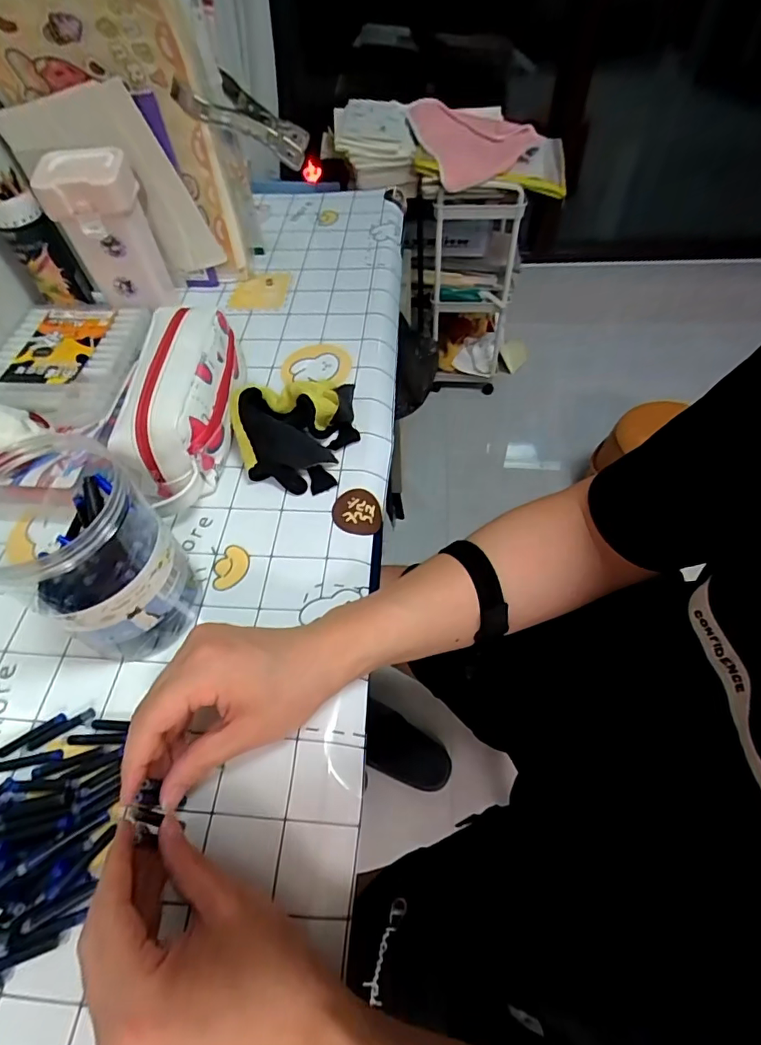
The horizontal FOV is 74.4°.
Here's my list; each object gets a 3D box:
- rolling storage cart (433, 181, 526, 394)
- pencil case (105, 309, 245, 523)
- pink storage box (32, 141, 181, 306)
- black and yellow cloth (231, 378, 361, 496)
[{"bbox_3d":[0.260,-0.685,1.425,0.230,0.540,0.314,8,61,11],"label":"rolling storage cart"},{"bbox_3d":[-0.182,-0.109,0.471,0.081,0.096,0.204,-3,56,1],"label":"pencil case"},{"bbox_3d":[-0.282,-0.303,0.538,0.089,0.154,0.084,-27,60,-9],"label":"pink storage box"},{"bbox_3d":[-0.080,-0.092,0.487,0.119,0.043,0.132,-12,57,-5],"label":"black and yellow cloth"}]

